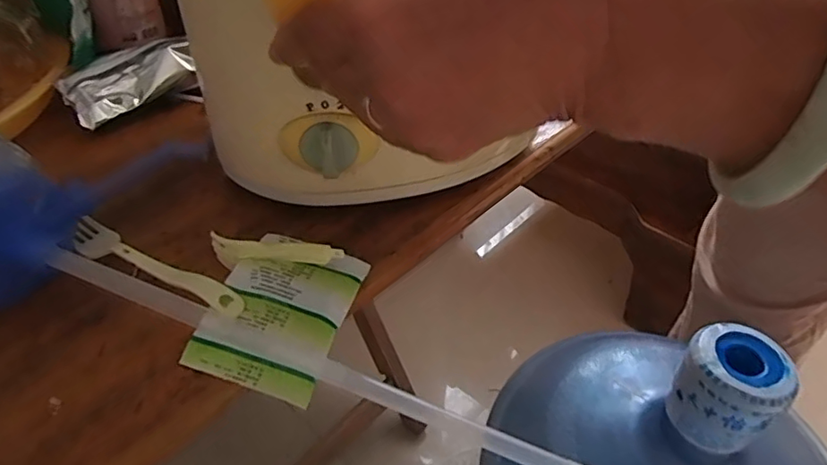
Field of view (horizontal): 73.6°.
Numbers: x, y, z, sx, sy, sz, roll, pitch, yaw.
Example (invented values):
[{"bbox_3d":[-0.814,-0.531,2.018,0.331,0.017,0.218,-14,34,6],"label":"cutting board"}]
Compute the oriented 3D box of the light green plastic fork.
[{"bbox_3d":[-0.138,0.018,0.293,0.124,0.014,0.019,23,46,22],"label":"light green plastic fork"}]

